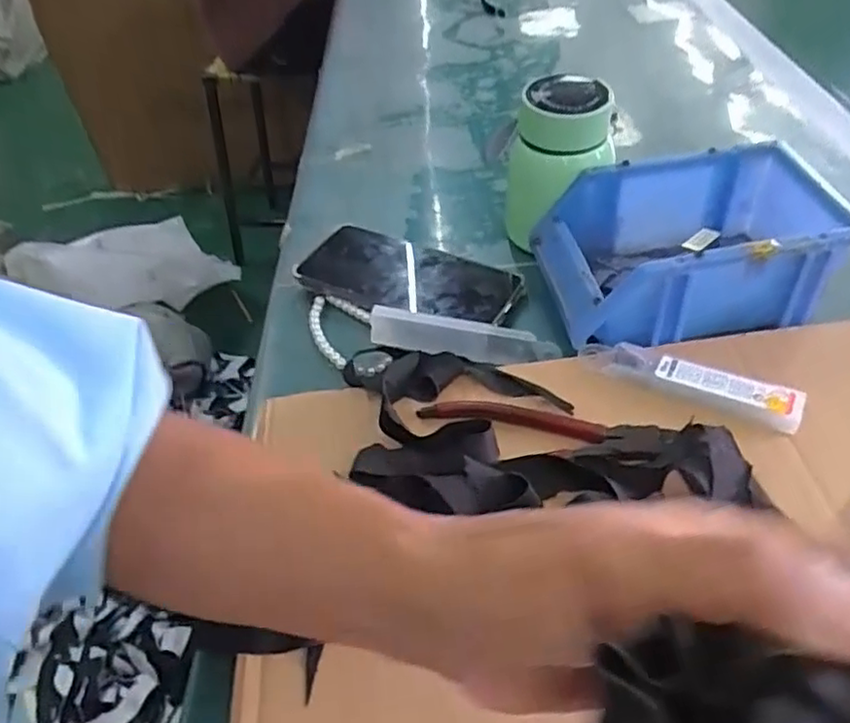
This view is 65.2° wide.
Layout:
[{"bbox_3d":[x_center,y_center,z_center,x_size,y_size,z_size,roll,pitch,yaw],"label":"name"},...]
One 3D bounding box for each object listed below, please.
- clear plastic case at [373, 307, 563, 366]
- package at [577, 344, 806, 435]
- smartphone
[{"bbox_3d":[0.022,-0.018,0.429,0.122,0.016,0.023,7,47,14],"label":"clear plastic case"},{"bbox_3d":[0.151,0.011,0.388,0.123,0.012,0.024,21,51,26],"label":"package"},{"bbox_3d":[-0.014,-0.064,0.489,0.160,0.015,0.077,19,51,25],"label":"smartphone"}]

